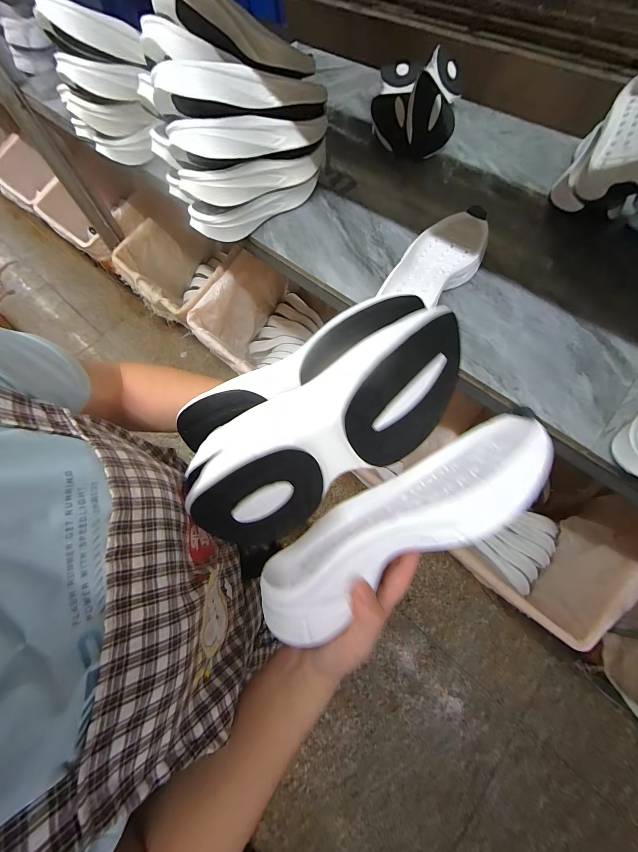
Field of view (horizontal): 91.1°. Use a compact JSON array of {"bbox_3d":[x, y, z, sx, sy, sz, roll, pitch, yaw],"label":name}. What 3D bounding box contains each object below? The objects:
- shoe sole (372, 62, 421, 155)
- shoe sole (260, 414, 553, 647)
[{"bbox_3d":[0.158,-0.681,0.667,0.087,0.053,0.232,9,68,7],"label":"shoe sole"},{"bbox_3d":[0.071,0.080,0.267,0.265,0.092,0.079,-32,69,-1],"label":"shoe sole"}]

